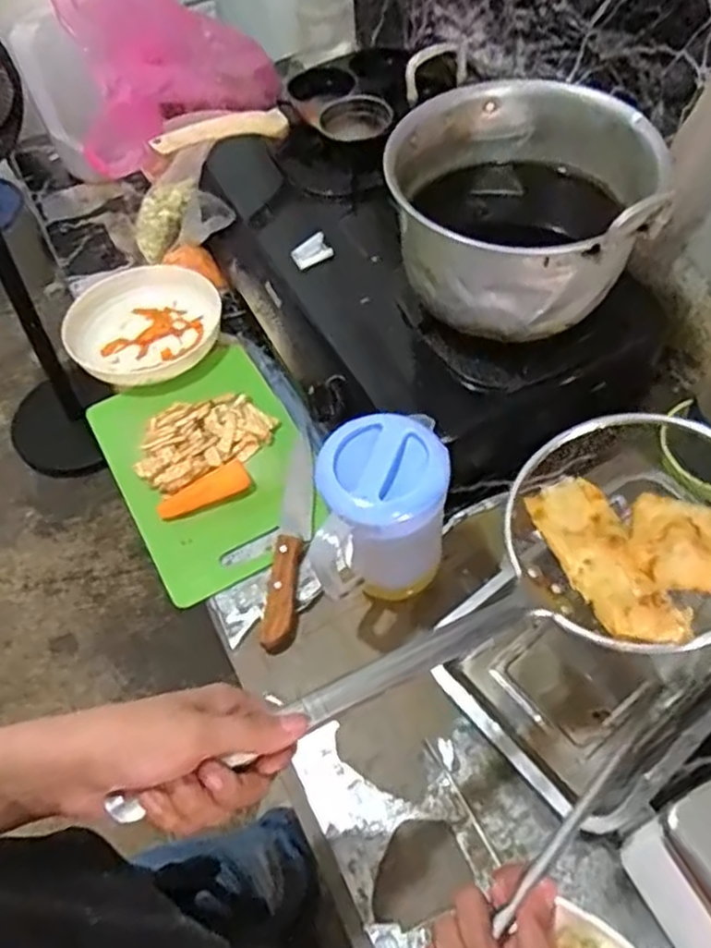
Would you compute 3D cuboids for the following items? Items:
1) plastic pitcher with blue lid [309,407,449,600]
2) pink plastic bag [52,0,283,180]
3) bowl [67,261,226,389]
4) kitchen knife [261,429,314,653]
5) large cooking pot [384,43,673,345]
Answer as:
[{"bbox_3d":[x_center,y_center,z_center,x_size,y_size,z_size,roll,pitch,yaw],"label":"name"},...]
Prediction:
[{"bbox_3d":[0.026,0.052,0.636,0.099,0.187,0.123,3,56,6],"label":"plastic pitcher with blue lid"},{"bbox_3d":[-0.263,-0.612,1.021,0.266,0.249,0.355,-10,56,-2],"label":"pink plastic bag"},{"bbox_3d":[-0.266,-0.189,0.922,0.183,0.044,0.202,-8,56,-1],"label":"bowl"},{"bbox_3d":[-0.064,0.057,0.741,0.035,0.023,0.255,0,56,5],"label":"kitchen knife"},{"bbox_3d":[0.149,-0.244,0.679,0.222,0.147,0.236,-2,56,3],"label":"large cooking pot"}]

